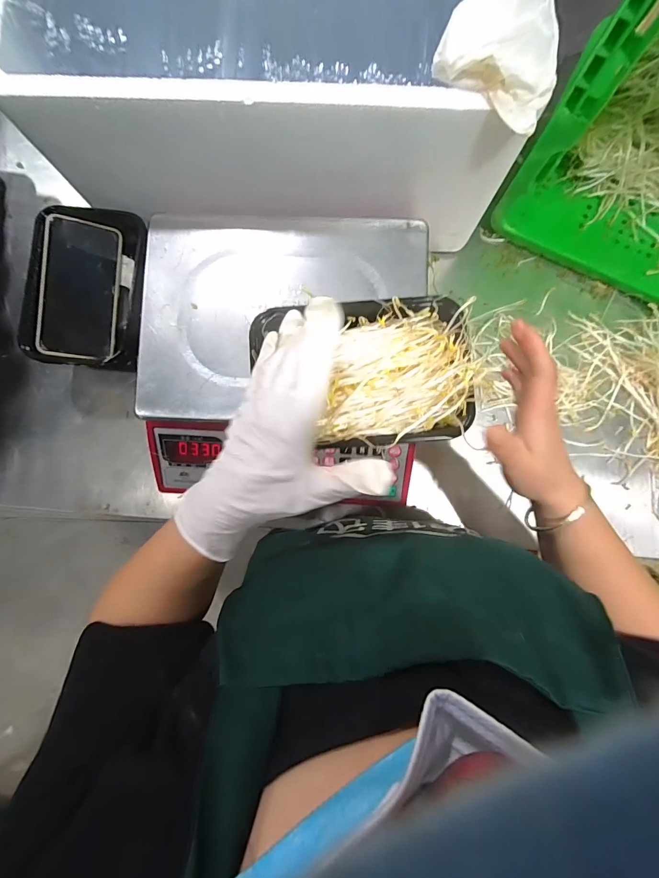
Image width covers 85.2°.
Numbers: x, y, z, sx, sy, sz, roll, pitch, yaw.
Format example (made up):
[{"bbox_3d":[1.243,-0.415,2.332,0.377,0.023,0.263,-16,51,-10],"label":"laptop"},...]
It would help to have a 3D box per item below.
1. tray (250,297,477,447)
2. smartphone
[{"bbox_3d":[0.027,-0.056,0.297,0.178,0.034,0.121,-1,88,2],"label":"tray"},{"bbox_3d":[-0.293,-0.176,0.423,0.076,0.008,0.159,4,90,-24],"label":"smartphone"}]

